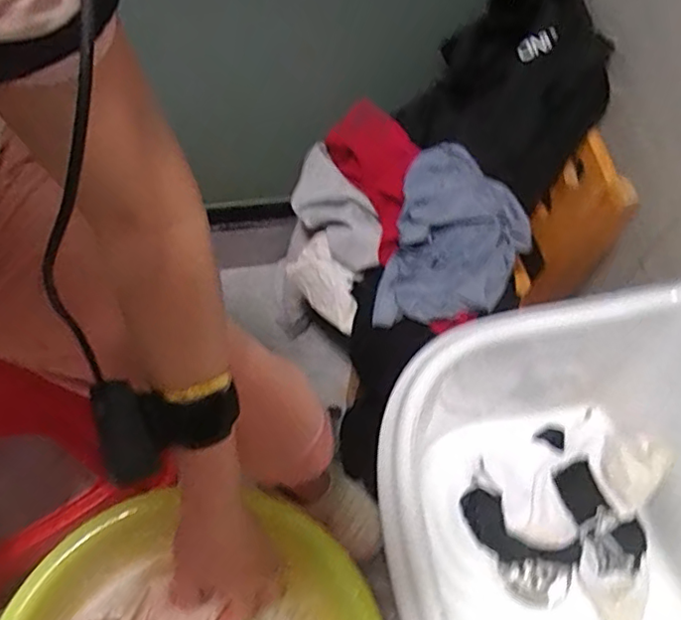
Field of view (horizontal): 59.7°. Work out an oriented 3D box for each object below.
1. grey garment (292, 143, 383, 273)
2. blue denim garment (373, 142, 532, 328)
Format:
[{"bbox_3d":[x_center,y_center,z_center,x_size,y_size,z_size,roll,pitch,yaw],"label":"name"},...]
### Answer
[{"bbox_3d":[-0.006,-0.133,0.811,0.072,0.052,0.195,-28,65,-18],"label":"grey garment"},{"bbox_3d":[0.147,-0.086,0.741,0.159,0.090,0.213,14,60,5],"label":"blue denim garment"}]

